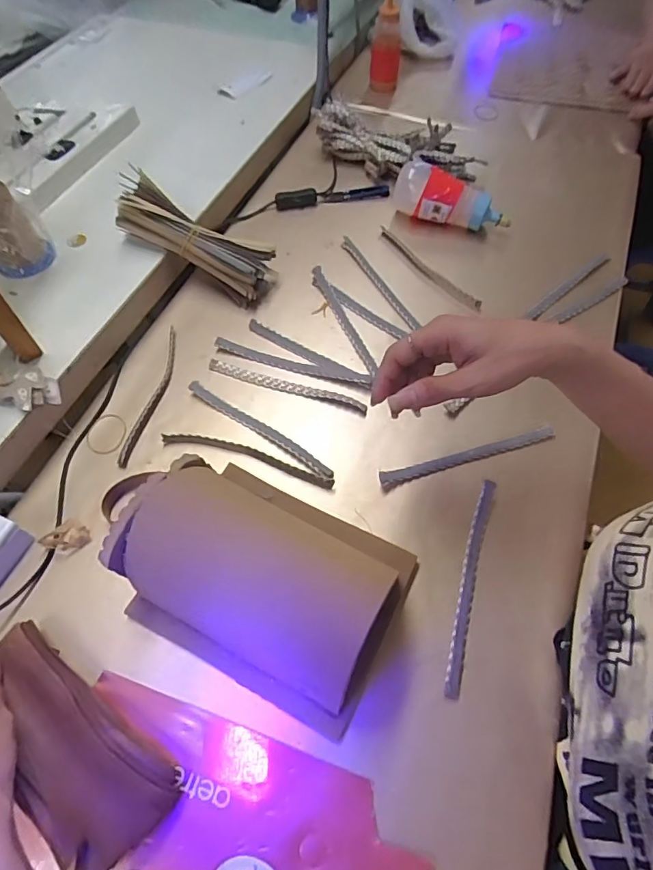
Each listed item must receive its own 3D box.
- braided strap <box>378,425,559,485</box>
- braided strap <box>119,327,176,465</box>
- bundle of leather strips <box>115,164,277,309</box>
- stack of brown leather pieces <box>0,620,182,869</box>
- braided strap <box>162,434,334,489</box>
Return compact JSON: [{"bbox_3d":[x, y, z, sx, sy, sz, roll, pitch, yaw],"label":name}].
[{"bbox_3d":[0.144,0.023,0.503,0.189,0.014,0.012,-14,61,-9],"label":"braided strap"},{"bbox_3d":[-0.193,-0.047,0.555,0.021,0.008,0.183,8,60,6],"label":"braided strap"},{"bbox_3d":[-0.165,-0.248,0.620,0.209,0.050,0.071,31,63,0],"label":"bundle of leather strips"},{"bbox_3d":[-0.191,0.216,0.363,0.073,0.030,0.182,-39,65,-21],"label":"stack of brown leather pieces"},{"bbox_3d":[-0.081,0.021,0.506,0.184,0.012,0.020,15,60,7],"label":"braided strap"}]

